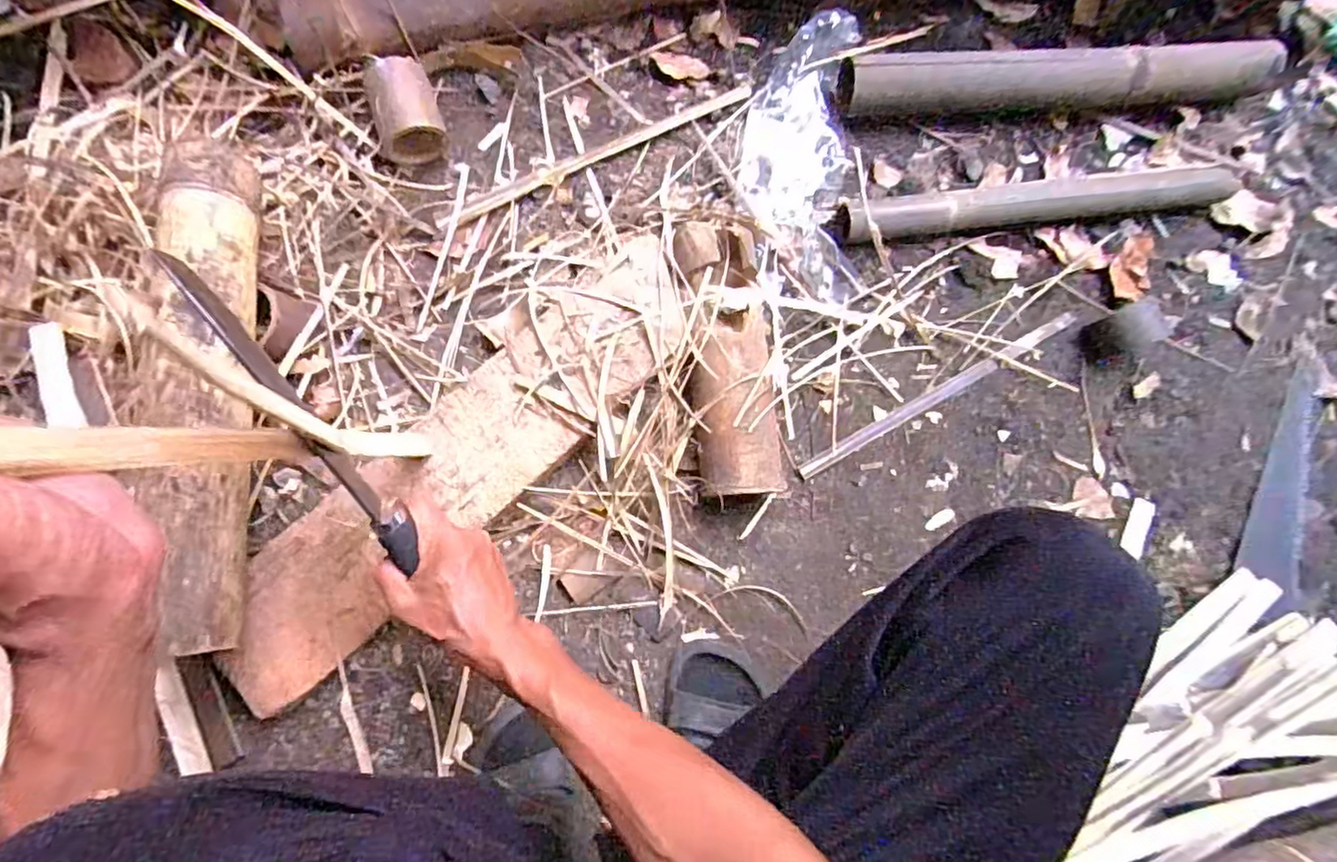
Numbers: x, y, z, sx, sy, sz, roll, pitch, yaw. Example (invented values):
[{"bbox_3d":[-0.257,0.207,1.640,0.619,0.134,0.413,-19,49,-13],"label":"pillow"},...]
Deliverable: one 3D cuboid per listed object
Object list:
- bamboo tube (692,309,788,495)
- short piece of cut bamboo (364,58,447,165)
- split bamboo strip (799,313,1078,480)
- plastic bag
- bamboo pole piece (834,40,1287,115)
[{"bbox_3d":[0.070,-0.026,0.618,0.094,0.072,0.186,-5,79,-7],"label":"bamboo tube"},{"bbox_3d":[-0.280,-0.341,0.644,0.067,0.054,0.097,-17,85,-8],"label":"short piece of cut bamboo"},{"bbox_3d":[0.310,-0.046,0.685,0.377,0.012,0.020,-29,87,-9],"label":"split bamboo strip"},{"bbox_3d":[0.149,-0.299,0.668,0.131,0.071,0.301,-2,83,-6],"label":"plastic bag"},{"bbox_3d":[0.473,-0.419,0.718,0.542,0.070,0.061,-3,83,-6],"label":"bamboo pole piece"}]

